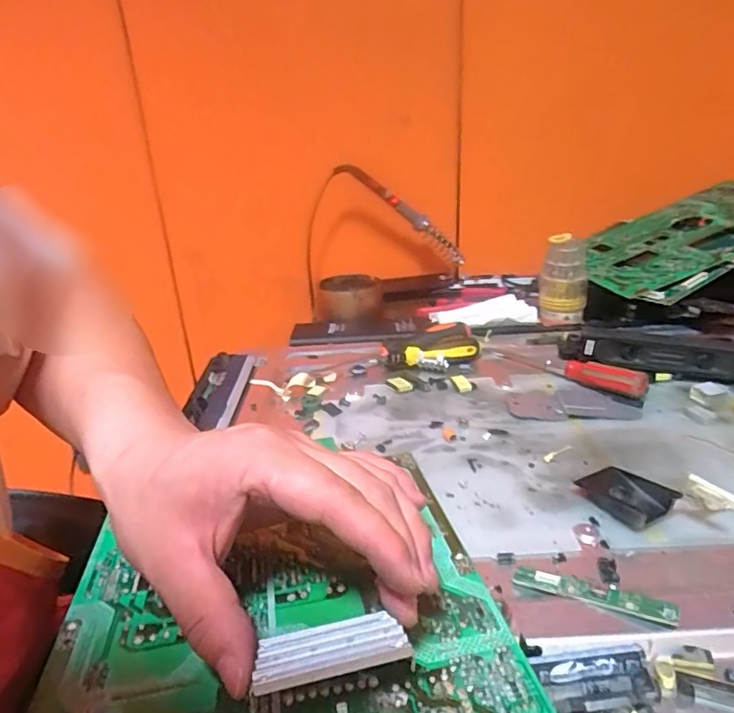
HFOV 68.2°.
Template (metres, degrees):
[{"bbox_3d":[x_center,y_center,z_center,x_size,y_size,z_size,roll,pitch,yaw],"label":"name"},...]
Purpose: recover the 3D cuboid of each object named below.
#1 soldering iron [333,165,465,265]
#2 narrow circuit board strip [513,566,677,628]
[{"bbox_3d":[0.053,-0.197,0.752,0.221,0.027,0.026,35,18,-17],"label":"soldering iron"},{"bbox_3d":[0.108,0.114,0.262,0.072,0.004,0.013,2,36,31],"label":"narrow circuit board strip"}]

